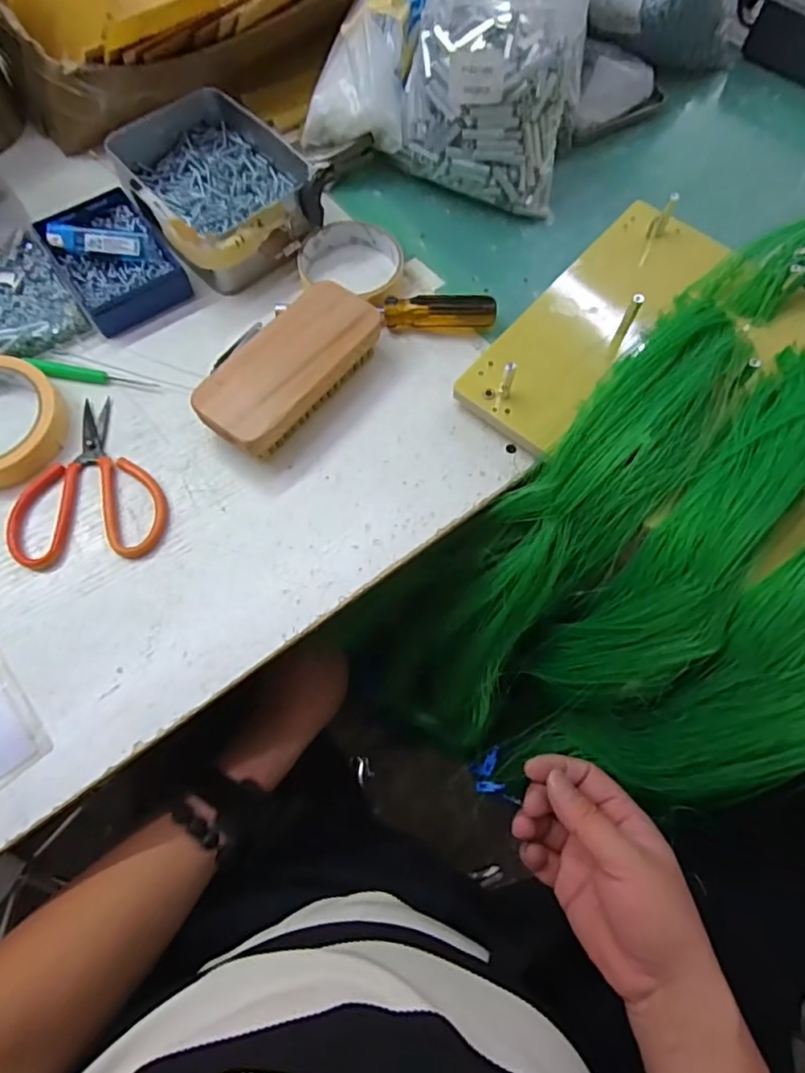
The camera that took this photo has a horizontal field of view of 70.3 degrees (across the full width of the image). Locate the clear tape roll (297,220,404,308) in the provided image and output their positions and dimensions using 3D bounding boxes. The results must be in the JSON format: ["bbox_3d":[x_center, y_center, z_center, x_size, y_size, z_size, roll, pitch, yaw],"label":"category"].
[{"bbox_3d":[-0.038,-0.220,0.458,0.082,0.020,0.078,0,70,-1],"label":"clear tape roll"}]

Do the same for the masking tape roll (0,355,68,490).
[{"bbox_3d":[-0.283,-0.078,0.391,0.099,0.017,0.093,24,71,7],"label":"masking tape roll"}]

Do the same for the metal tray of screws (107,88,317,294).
[{"bbox_3d":[-0.145,-0.285,0.458,0.128,0.050,0.168,-33,74,-12],"label":"metal tray of screws"}]

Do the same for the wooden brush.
[{"bbox_3d":[-0.079,-0.117,0.406,0.064,0.036,0.139,37,74,12],"label":"wooden brush"}]

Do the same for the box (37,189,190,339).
[{"bbox_3d":[-0.227,-0.218,0.451,0.076,0.025,0.109,-32,74,-12],"label":"box"}]

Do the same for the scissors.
[{"bbox_3d":[-0.213,-0.039,0.391,0.098,0.006,0.118,-7,70,-4],"label":"scissors"}]

